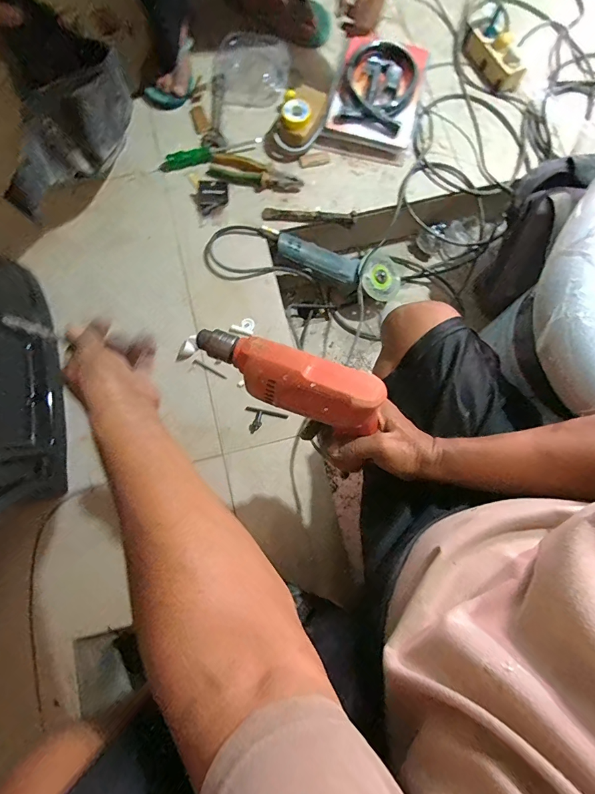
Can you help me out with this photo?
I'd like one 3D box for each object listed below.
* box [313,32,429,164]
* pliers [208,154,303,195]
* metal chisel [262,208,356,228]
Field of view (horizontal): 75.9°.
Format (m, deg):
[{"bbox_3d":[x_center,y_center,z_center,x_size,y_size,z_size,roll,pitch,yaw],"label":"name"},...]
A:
[{"bbox_3d":[0.166,-0.629,0.789,0.188,0.046,0.283,18,79,3],"label":"box"},{"bbox_3d":[-0.083,-0.439,0.757,0.183,0.020,0.055,17,79,3],"label":"pliers"},{"bbox_3d":[0.023,-0.358,0.750,0.180,0.021,0.021,1,79,0],"label":"metal chisel"}]

